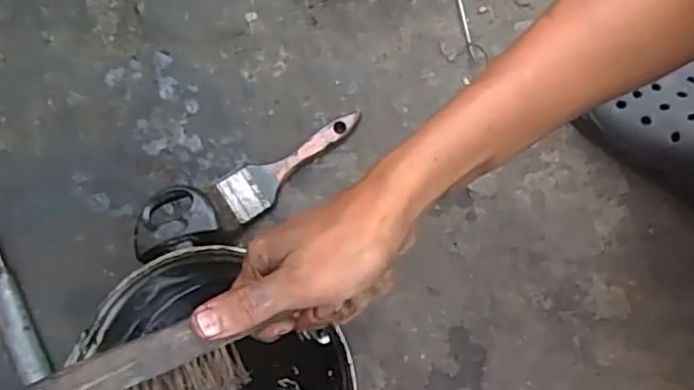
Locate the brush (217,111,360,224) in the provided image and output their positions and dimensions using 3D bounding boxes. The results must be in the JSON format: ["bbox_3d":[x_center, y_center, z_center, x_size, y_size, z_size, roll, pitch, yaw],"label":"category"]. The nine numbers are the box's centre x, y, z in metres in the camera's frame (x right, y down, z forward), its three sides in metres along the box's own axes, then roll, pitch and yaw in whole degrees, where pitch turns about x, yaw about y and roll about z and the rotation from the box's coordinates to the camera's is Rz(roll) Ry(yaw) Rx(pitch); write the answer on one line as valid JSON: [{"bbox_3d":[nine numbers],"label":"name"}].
[{"bbox_3d":[-0.050,-0.032,0.649,0.147,0.015,0.045,-33,81,-5],"label":"brush"}]

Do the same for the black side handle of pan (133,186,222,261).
[{"bbox_3d":[-0.149,0.019,0.567,0.073,0.020,0.050,-23,81,1],"label":"black side handle of pan"}]

